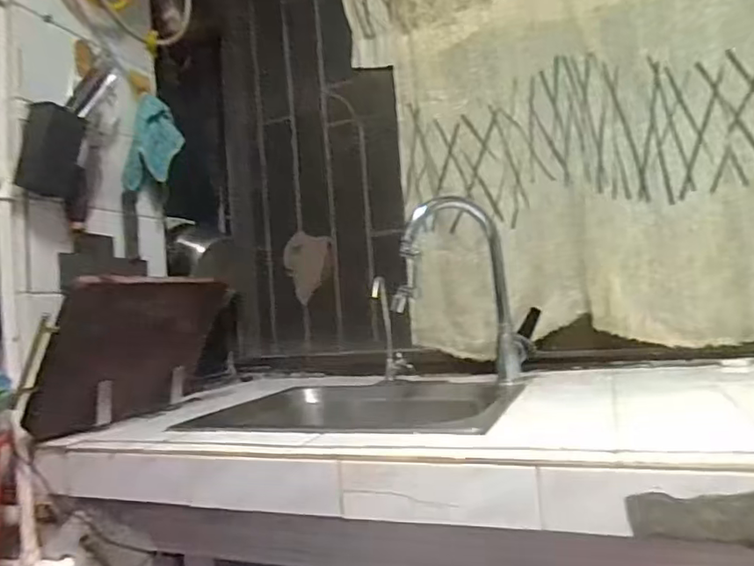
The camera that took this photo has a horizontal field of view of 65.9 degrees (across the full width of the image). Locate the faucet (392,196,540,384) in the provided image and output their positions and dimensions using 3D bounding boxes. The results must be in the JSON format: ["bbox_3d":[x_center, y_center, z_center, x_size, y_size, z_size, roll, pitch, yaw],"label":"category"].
[{"bbox_3d":[0.166,0.011,1.049,0.122,0.329,0.264,-7,-4,44],"label":"faucet"}]

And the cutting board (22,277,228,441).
[{"bbox_3d":[-0.392,0.112,0.970,0.025,0.256,0.324,22,7,25],"label":"cutting board"}]

